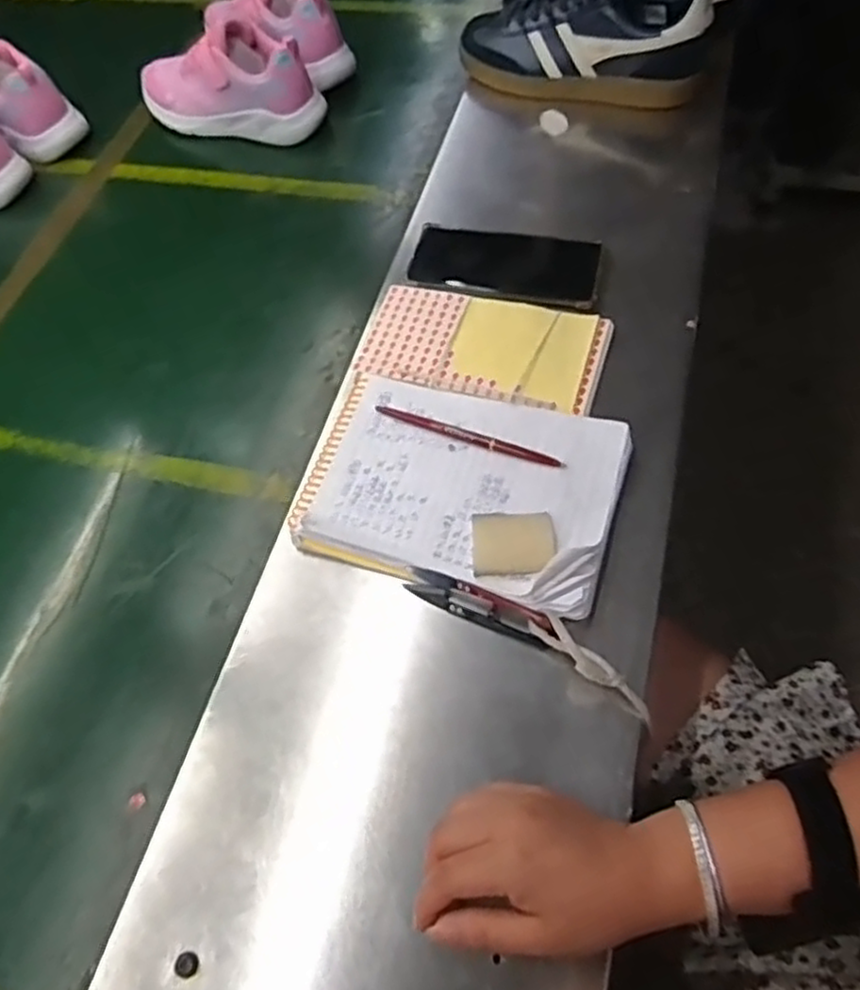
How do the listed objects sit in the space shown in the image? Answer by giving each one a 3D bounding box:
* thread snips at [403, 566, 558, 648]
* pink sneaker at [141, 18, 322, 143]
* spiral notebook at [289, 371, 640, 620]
[{"bbox_3d":[0.031,0.072,0.477,0.101,0.021,0.022,22,68,13],"label":"thread snips"},{"bbox_3d":[-0.220,-0.451,0.787,0.201,0.096,0.070,13,66,9],"label":"pink sneaker"},{"bbox_3d":[0.023,-0.010,0.522,0.218,0.030,0.158,16,67,11],"label":"spiral notebook"}]

